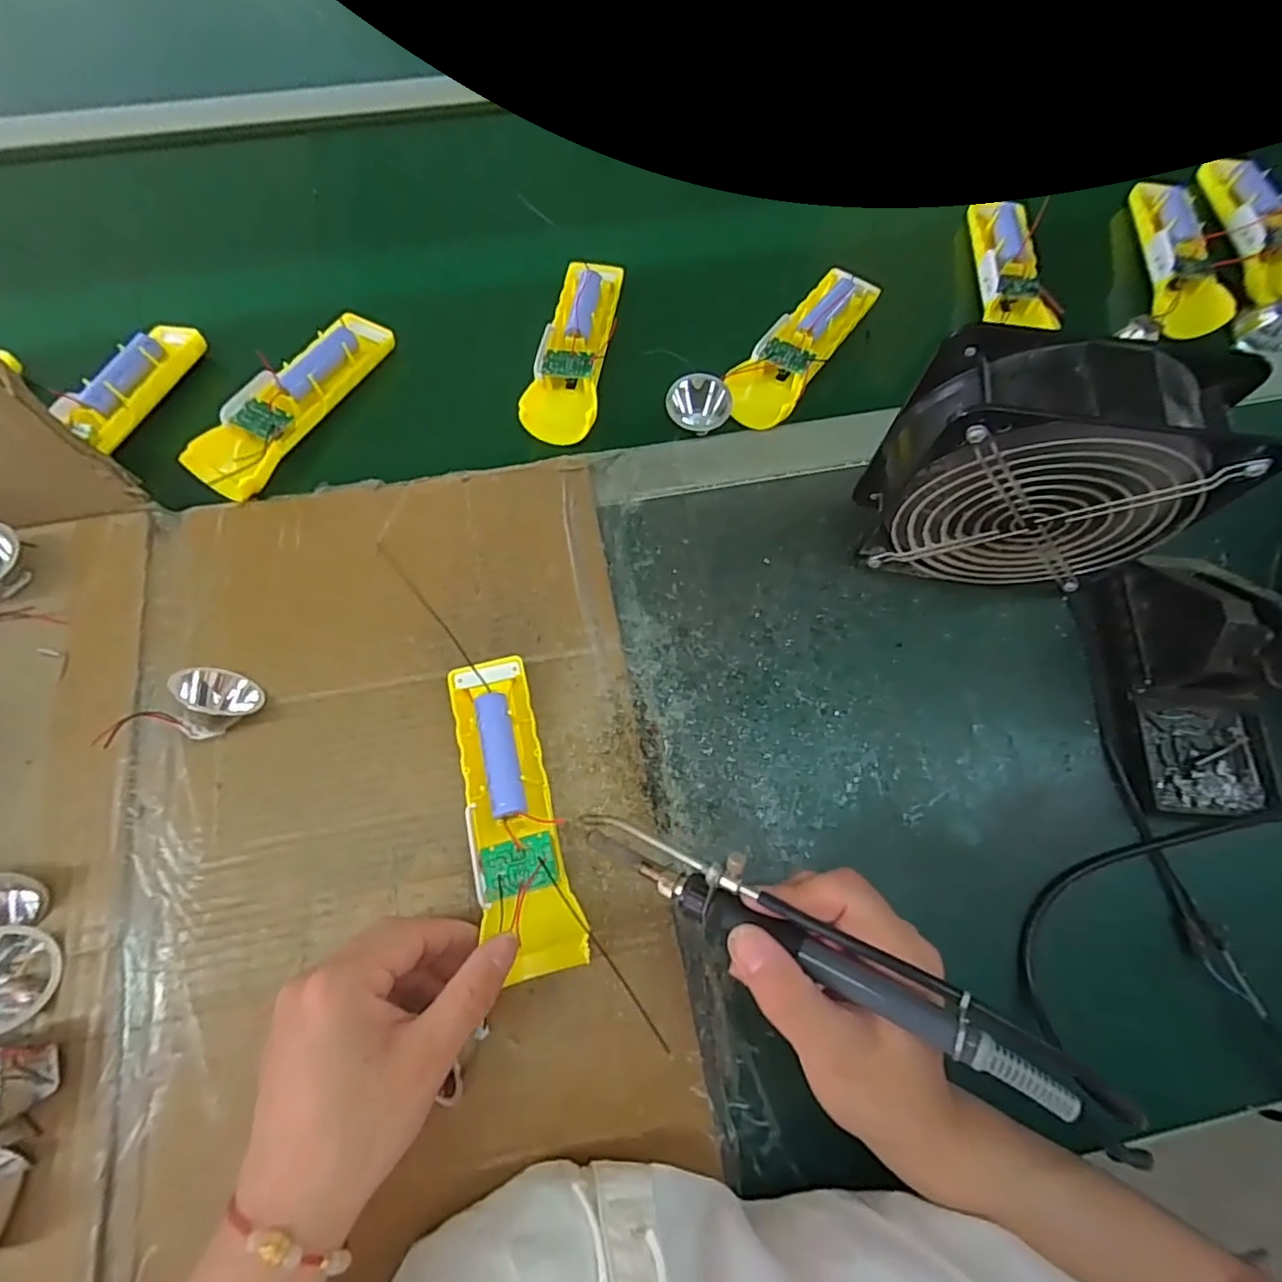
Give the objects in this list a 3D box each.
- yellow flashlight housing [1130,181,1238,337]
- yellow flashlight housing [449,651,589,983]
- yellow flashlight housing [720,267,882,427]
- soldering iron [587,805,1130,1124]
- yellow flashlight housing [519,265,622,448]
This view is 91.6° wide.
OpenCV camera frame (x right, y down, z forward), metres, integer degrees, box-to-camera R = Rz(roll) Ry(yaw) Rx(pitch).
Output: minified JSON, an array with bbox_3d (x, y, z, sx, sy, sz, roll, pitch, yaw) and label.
[{"bbox_3d":[0.374,-0.270,0.437,0.037,0.026,0.141,4,69,0],"label":"yellow flashlight housing"},{"bbox_3d":[-0.066,0.085,0.321,0.043,0.023,0.159,-15,69,-5],"label":"yellow flashlight housing"},{"bbox_3d":[0.113,-0.208,0.437,0.047,0.027,0.140,34,72,11],"label":"yellow flashlight housing"},{"bbox_3d":[0.066,0.116,0.243,0.208,0.024,0.024,20,73,26],"label":"soldering iron"},{"bbox_3d":[-0.047,-0.207,0.437,0.048,0.022,0.147,8,69,2],"label":"yellow flashlight housing"}]

